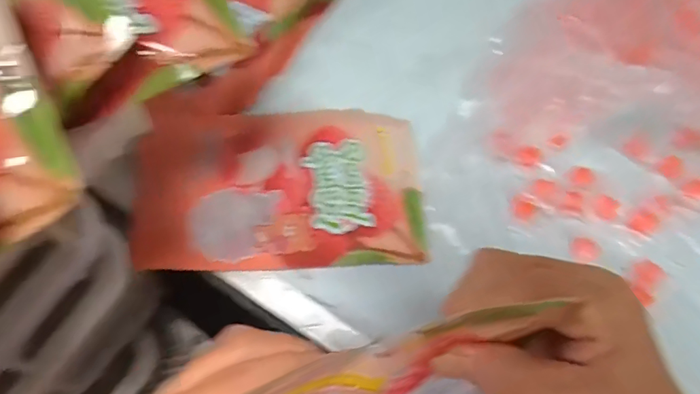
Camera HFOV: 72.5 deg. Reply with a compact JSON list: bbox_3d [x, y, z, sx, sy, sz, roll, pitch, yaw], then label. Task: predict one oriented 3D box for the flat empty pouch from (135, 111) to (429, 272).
[{"bbox_3d":[-0.061,-0.014,0.429,0.245,0.013,0.161,-1,61,-5],"label":"flat empty pouch"}]

